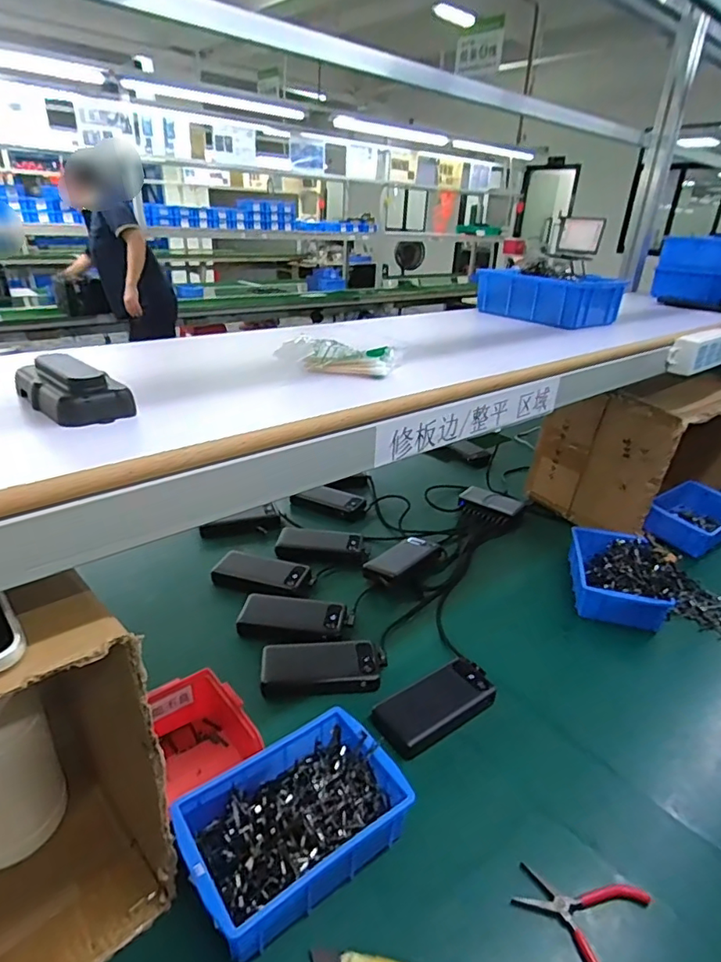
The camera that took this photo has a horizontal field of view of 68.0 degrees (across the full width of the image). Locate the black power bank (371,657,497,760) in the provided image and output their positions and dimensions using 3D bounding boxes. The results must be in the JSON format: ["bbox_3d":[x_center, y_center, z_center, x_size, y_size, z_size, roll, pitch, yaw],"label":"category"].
[{"bbox_3d":[0.102,0.279,0.679,0.162,0.031,0.072,-15,32,-32],"label":"black power bank"}]

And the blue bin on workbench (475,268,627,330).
[{"bbox_3d":[0.298,-0.294,0.868,0.112,0.075,0.196,-15,31,-32],"label":"blue bin on workbench"}]

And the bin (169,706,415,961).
[{"bbox_3d":[-0.067,0.331,0.526,0.199,0.063,0.137,-17,32,-34],"label":"bin"}]

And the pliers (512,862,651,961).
[{"bbox_3d":[0.200,0.400,0.488,0.112,0.007,0.101,15,29,23],"label":"pliers"}]

